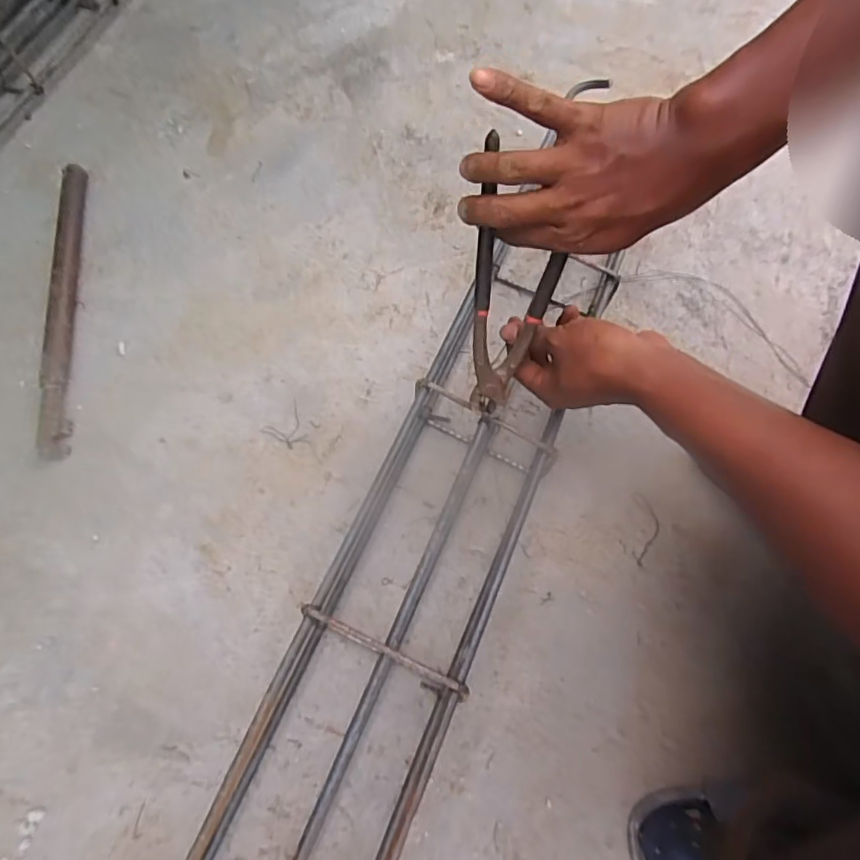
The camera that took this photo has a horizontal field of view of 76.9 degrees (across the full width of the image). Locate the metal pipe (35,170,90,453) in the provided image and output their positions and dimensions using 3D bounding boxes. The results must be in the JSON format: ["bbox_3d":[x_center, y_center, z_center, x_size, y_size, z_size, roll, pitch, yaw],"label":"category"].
[{"bbox_3d":[-0.426,-0.153,0.635,0.027,0.032,0.390,-9,67,-5],"label":"metal pipe"}]

